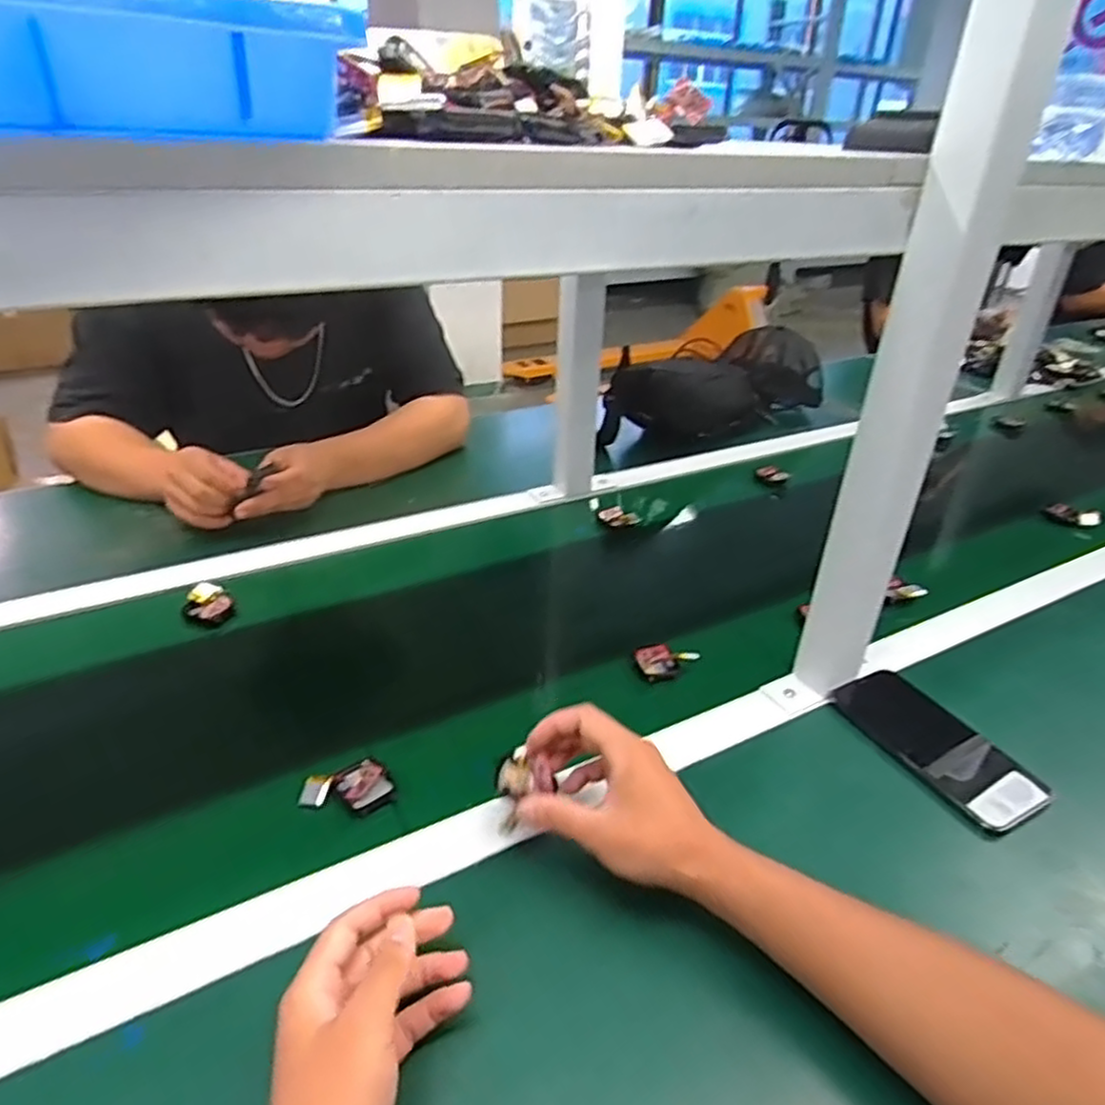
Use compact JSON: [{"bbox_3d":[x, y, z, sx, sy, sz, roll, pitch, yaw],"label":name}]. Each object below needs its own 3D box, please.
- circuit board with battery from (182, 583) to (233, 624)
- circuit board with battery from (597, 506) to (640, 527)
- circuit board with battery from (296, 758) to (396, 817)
[{"bbox_3d":[-0.343,0.053,0.720,0.040,0.009,0.056,-35,58,-27],"label":"circuit board with battery"},{"bbox_3d":[0.084,-0.046,0.916,0.053,0.016,0.030,8,32,10],"label":"circuit board with battery"},{"bbox_3d":[-0.151,0.176,0.531,0.064,0.011,0.047,-12,34,-22],"label":"circuit board with battery"}]

